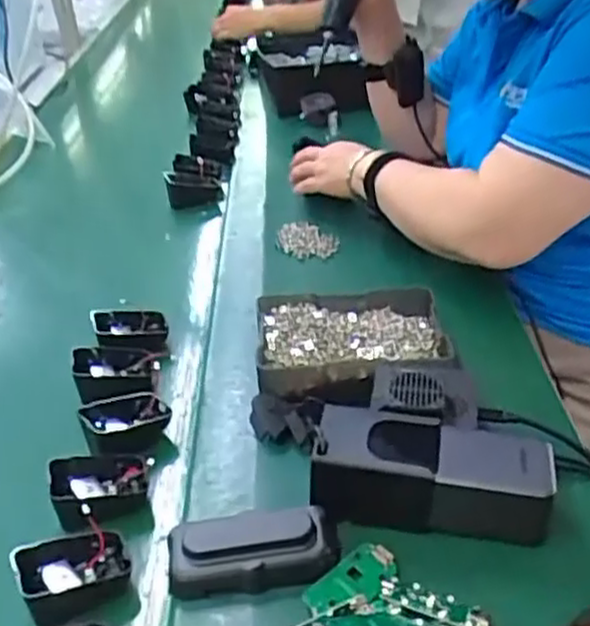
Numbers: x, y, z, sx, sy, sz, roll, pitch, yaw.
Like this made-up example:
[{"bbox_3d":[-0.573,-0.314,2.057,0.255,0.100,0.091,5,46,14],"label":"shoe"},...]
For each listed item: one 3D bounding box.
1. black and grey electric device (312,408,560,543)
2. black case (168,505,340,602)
[{"bbox_3d":[0.093,0.105,0.502,0.153,0.048,0.070,6,40,14],"label":"black and grey electric device"},{"bbox_3d":[-0.027,0.153,0.479,0.107,0.027,0.049,-6,38,-1],"label":"black case"}]

